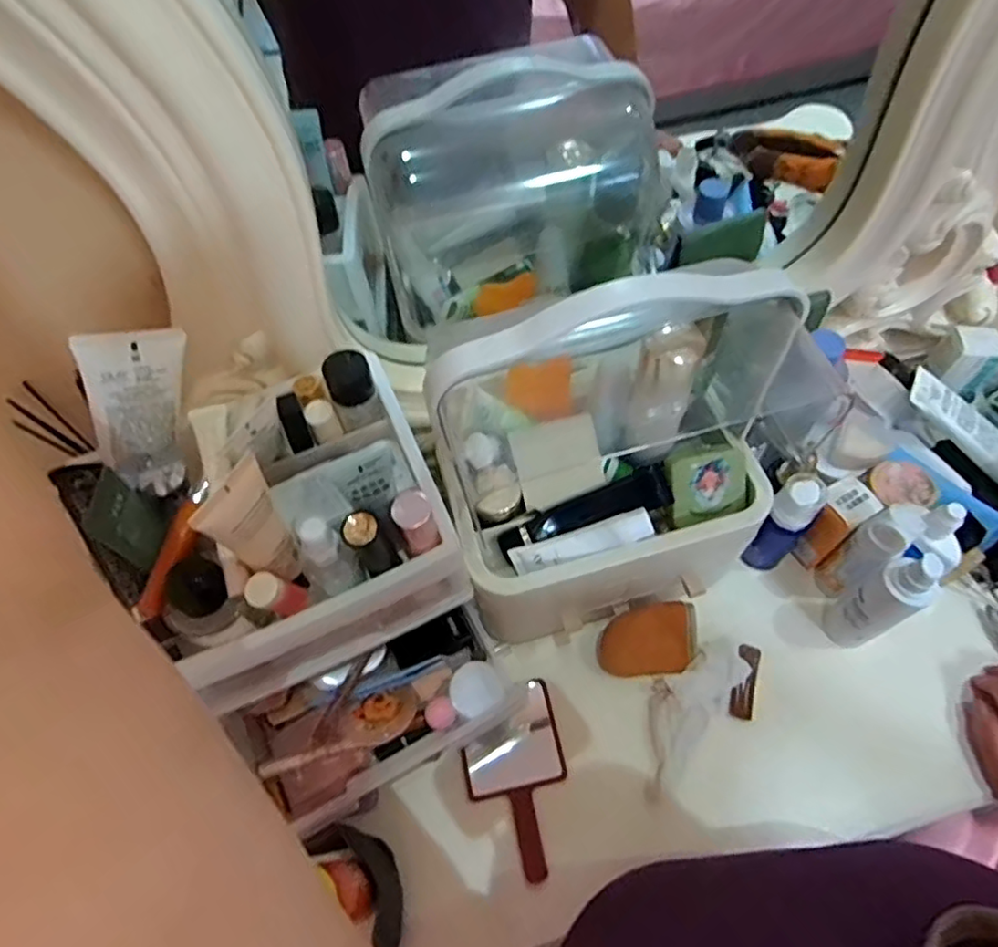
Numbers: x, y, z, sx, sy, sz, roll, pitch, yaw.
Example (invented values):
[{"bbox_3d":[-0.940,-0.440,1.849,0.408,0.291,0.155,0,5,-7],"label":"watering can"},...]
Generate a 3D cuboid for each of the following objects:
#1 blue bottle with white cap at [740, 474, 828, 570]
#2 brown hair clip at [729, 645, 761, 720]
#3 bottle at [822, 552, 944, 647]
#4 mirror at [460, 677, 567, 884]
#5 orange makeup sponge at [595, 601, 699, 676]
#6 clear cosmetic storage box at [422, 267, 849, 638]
[{"bbox_3d":[0.268,0.049,0.572,0.044,0.128,0.035,-40,64,-19],"label":"blue bottle with white cap"},{"bbox_3d":[0.231,0.194,0.566,0.022,0.020,0.067,15,61,14],"label":"brown hair clip"},{"bbox_3d":[0.330,0.115,0.532,0.040,0.178,0.046,-33,61,-15],"label":"bottle"},{"bbox_3d":[0.017,0.271,0.538,0.087,0.013,0.149,-12,58,-3],"label":"mirror"},{"bbox_3d":[0.139,0.157,0.570,0.091,0.011,0.065,-8,91,7],"label":"orange makeup sponge"},{"bbox_3d":[0.094,-0.012,0.498,0.278,0.298,0.183,-11,58,-2],"label":"clear cosmetic storage box"}]

